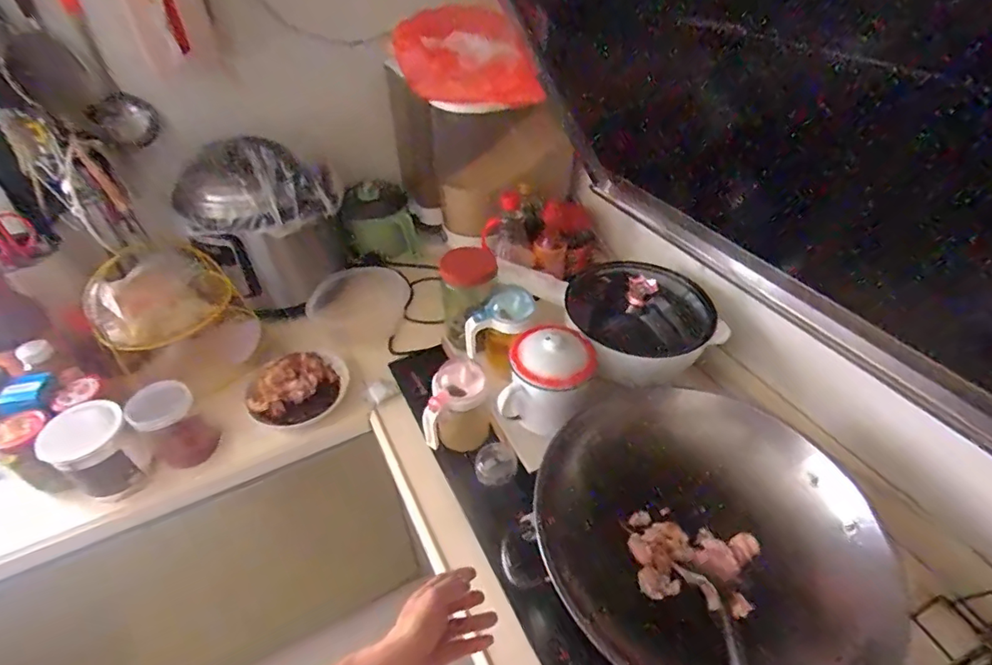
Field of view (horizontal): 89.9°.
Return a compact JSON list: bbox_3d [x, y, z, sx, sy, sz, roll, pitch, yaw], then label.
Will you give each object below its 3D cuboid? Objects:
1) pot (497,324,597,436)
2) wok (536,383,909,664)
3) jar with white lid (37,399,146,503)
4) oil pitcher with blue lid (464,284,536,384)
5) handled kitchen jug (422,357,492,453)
[{"bbox_3d":[0.074,0.066,0.727,0.119,0.177,0.098,6,43,8],"label":"pot"},{"bbox_3d":[0.238,0.236,0.578,0.364,0.137,0.323,7,43,9],"label":"wok"},{"bbox_3d":[-0.550,0.167,0.693,0.081,0.120,0.092,26,49,27],"label":"jar with white lid"},{"bbox_3d":[0.007,0.001,0.791,0.095,0.118,0.087,3,43,6],"label":"oil pitcher with blue lid"},{"bbox_3d":[-0.055,0.119,0.738,0.085,0.131,0.096,0,42,2],"label":"handled kitchen jug"}]

